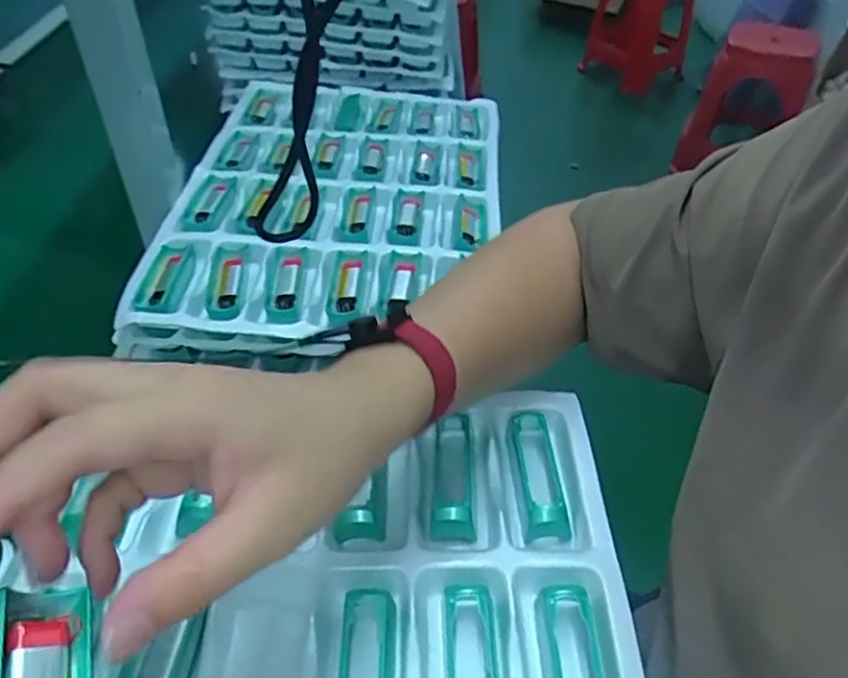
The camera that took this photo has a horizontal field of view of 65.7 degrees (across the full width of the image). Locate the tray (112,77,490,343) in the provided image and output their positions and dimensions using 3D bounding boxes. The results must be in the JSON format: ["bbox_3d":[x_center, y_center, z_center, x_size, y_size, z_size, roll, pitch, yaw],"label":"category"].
[{"bbox_3d":[-0.083,-0.172,0.694,0.323,0.033,0.482,1,43,-1],"label":"tray"}]

